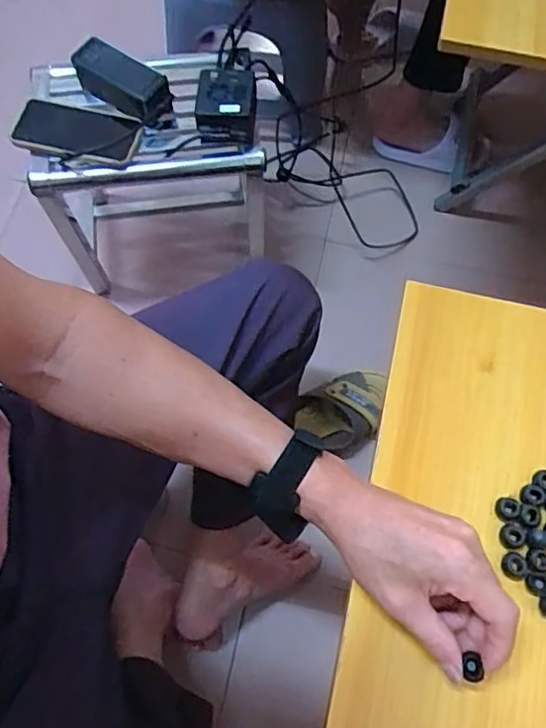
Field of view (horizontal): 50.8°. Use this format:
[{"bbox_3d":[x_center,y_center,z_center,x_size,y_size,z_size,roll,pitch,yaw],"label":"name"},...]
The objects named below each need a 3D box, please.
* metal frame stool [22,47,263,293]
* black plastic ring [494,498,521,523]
[{"bbox_3d":[-0.158,-0.262,0.839,0.291,0.314,0.169,-9,70,-4],"label":"metal frame stool"},{"bbox_3d":[0.176,0.110,0.432,0.017,0.008,0.017,0,70,0],"label":"black plastic ring"}]

